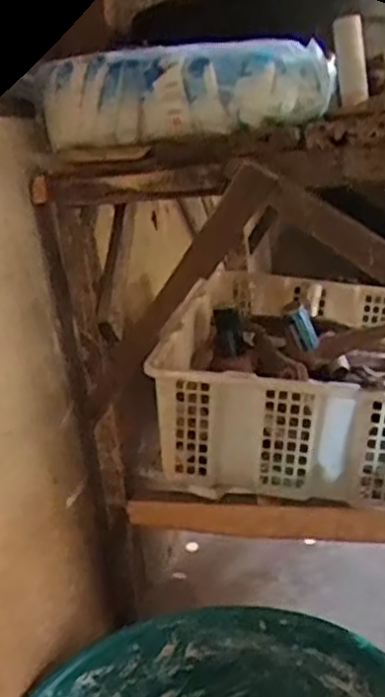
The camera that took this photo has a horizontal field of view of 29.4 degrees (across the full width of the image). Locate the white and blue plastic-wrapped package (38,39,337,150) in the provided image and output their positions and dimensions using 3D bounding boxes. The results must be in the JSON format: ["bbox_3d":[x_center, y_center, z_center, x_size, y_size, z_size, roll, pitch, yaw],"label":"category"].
[{"bbox_3d":[-0.009,-0.319,0.912,0.375,0.105,0.091,-5,15,5],"label":"white and blue plastic-wrapped package"}]

